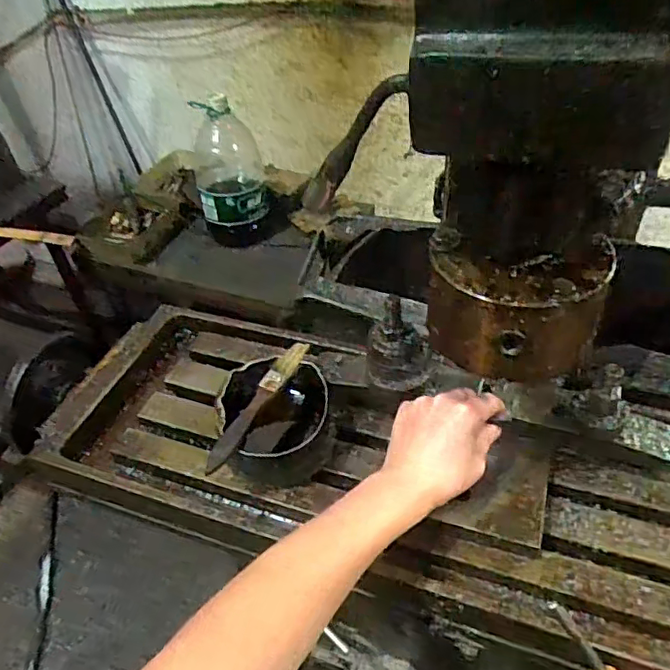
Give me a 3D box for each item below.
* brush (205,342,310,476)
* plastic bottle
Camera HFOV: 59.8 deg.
[{"bbox_3d":[-0.069,0.059,0.515,0.018,0.016,0.146,19,48,23],"label":"brush"},{"bbox_3d":[-0.275,-0.429,1.505,0.174,0.351,0.193,-12,44,-7],"label":"plastic bottle"}]

